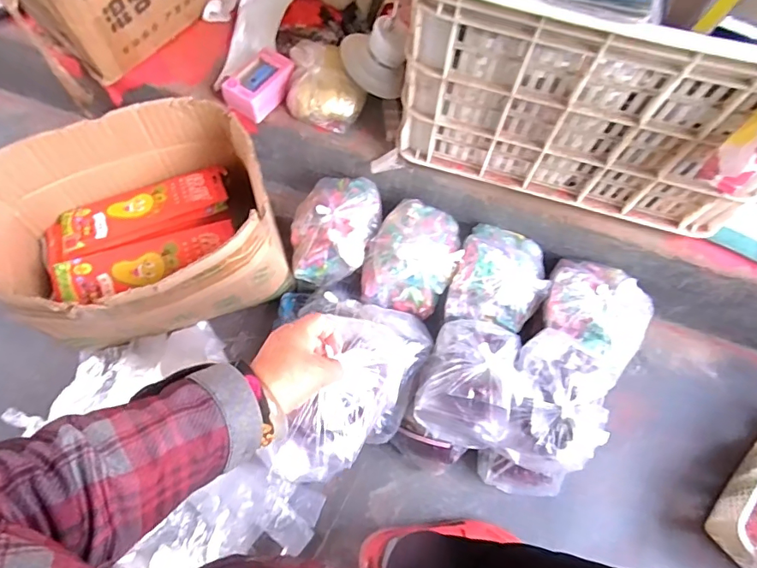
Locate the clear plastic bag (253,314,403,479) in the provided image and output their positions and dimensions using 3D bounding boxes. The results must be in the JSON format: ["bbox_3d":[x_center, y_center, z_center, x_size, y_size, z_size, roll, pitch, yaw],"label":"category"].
[{"bbox_3d":[-0.033,0.116,0.496,0.084,0.073,0.188,28,64,11],"label":"clear plastic bag"}]

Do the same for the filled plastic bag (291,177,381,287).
[{"bbox_3d":[-0.069,-0.094,0.774,0.129,0.075,0.182,20,67,8],"label":"filled plastic bag"}]

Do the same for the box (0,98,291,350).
[{"bbox_3d":[-0.340,-0.069,0.690,0.363,0.210,0.273,-25,69,-12],"label":"box"}]

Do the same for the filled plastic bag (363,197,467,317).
[{"bbox_3d":[0.057,-0.047,0.751,0.137,0.078,0.173,17,67,7],"label":"filled plastic bag"}]

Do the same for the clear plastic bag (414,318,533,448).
[{"bbox_3d":[0.125,0.125,0.634,0.119,0.071,0.168,20,67,8],"label":"clear plastic bag"}]

